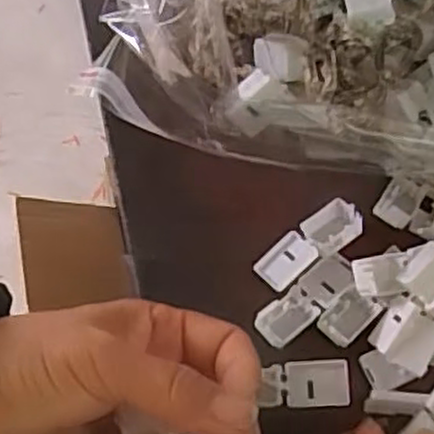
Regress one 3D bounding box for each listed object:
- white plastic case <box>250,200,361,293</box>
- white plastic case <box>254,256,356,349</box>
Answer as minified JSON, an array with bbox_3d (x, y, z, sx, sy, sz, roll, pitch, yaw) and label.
[{"bbox_3d":[0.044,0.013,0.354,0.055,0.009,0.021,-34,71,-14],"label":"white plastic case"},{"bbox_3d":[0.042,0.039,0.348,0.055,0.010,0.020,-39,72,-15],"label":"white plastic case"}]

